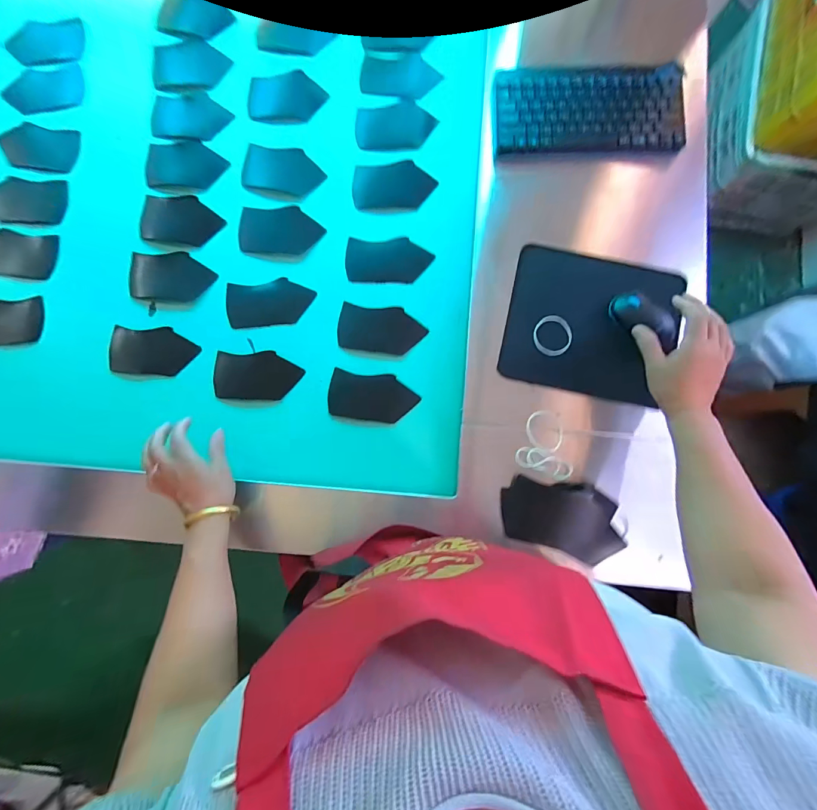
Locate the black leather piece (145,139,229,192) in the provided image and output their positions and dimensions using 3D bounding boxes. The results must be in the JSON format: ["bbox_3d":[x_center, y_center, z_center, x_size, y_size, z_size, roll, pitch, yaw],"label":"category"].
[{"bbox_3d":[-0.363,-0.392,0.610,0.125,0.007,0.084,8,83,2],"label":"black leather piece"}]

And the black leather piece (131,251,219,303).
[{"bbox_3d":[-0.372,-0.200,0.579,0.133,0.013,0.072,5,83,2],"label":"black leather piece"}]

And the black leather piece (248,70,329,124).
[{"bbox_3d":[-0.202,-0.512,0.621,0.127,0.012,0.088,1,83,1],"label":"black leather piece"}]

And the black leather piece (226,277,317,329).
[{"bbox_3d":[-0.216,-0.160,0.586,0.135,0.011,0.070,-6,83,0],"label":"black leather piece"}]

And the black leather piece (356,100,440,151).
[{"bbox_3d":[-0.021,-0.460,0.615,0.128,0.005,0.082,0,88,1],"label":"black leather piece"}]

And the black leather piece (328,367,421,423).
[{"bbox_3d":[-0.054,-0.012,0.565,0.130,0.004,0.070,8,89,3],"label":"black leather piece"}]

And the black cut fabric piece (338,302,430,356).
[{"bbox_3d":[-0.042,-0.117,0.579,0.130,0.006,0.069,7,91,2],"label":"black cut fabric piece"}]

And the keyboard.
[{"bbox_3d":[0.272,-0.447,0.569,0.279,0.029,0.136,-2,83,1],"label":"keyboard"}]

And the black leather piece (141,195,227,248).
[{"bbox_3d":[-0.363,-0.294,0.596,0.132,0.012,0.069,10,105,5],"label":"black leather piece"}]

